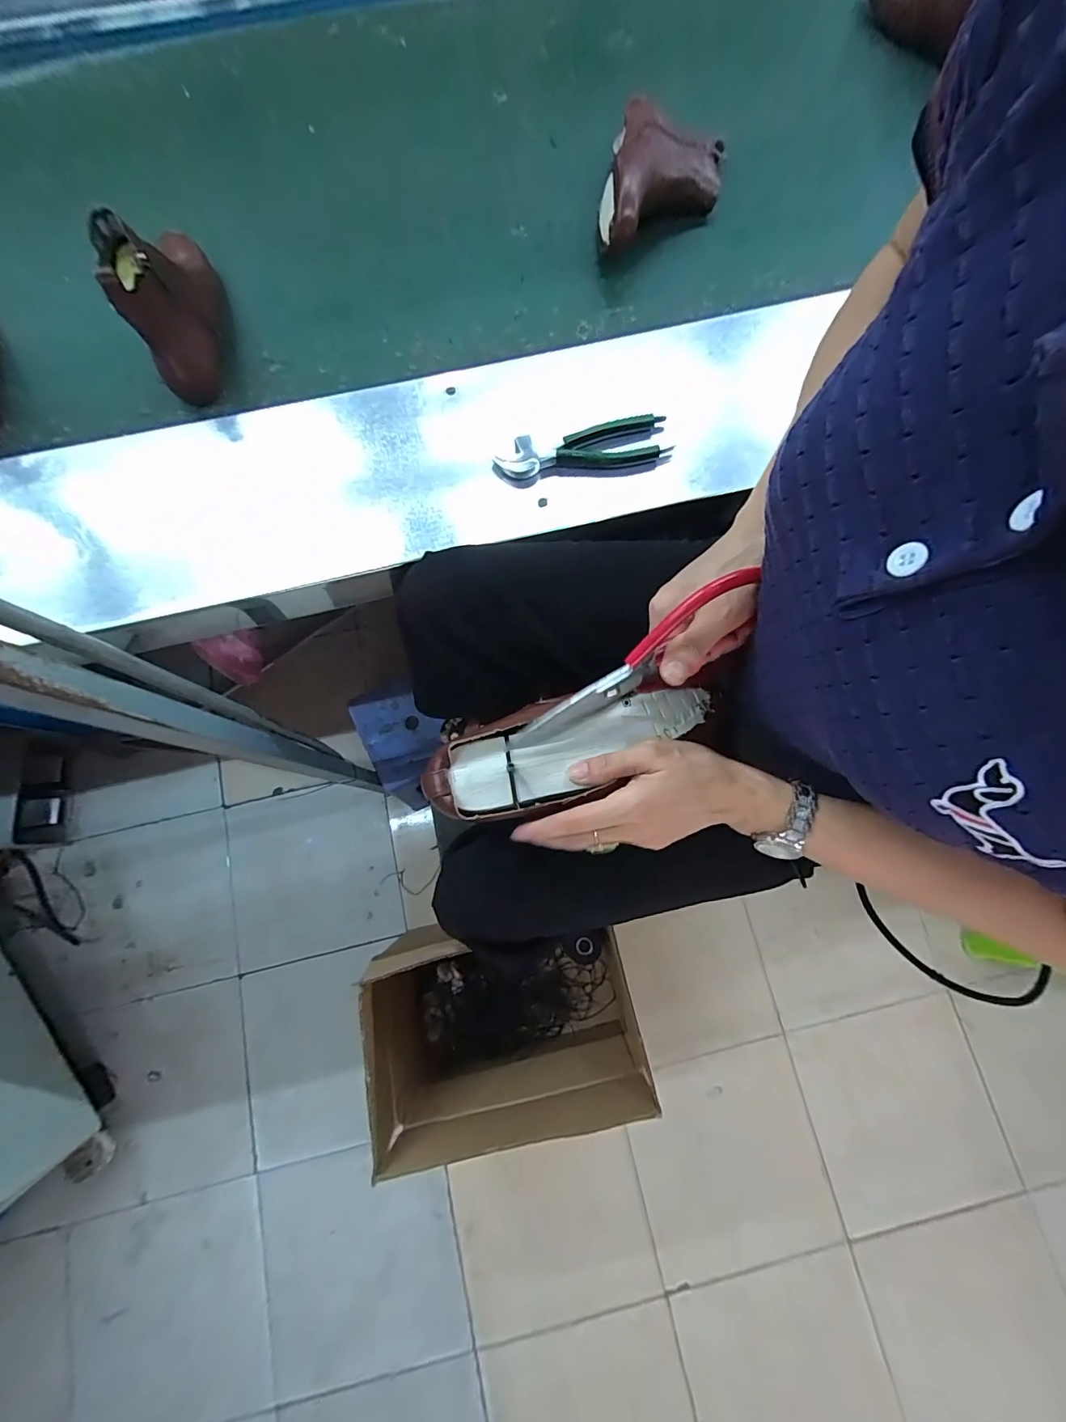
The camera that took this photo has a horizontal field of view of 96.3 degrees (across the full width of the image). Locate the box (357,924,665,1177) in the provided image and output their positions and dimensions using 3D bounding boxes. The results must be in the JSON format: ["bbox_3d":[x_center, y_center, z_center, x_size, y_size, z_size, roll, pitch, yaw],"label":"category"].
[{"bbox_3d":[-0.055,0.583,0.926,0.481,0.349,0.283,-11,78,-4],"label":"box"}]

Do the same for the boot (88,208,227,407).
[{"bbox_3d":[-0.416,-0.485,0.547,0.070,0.138,0.229,-14,78,-5],"label":"boot"}]

